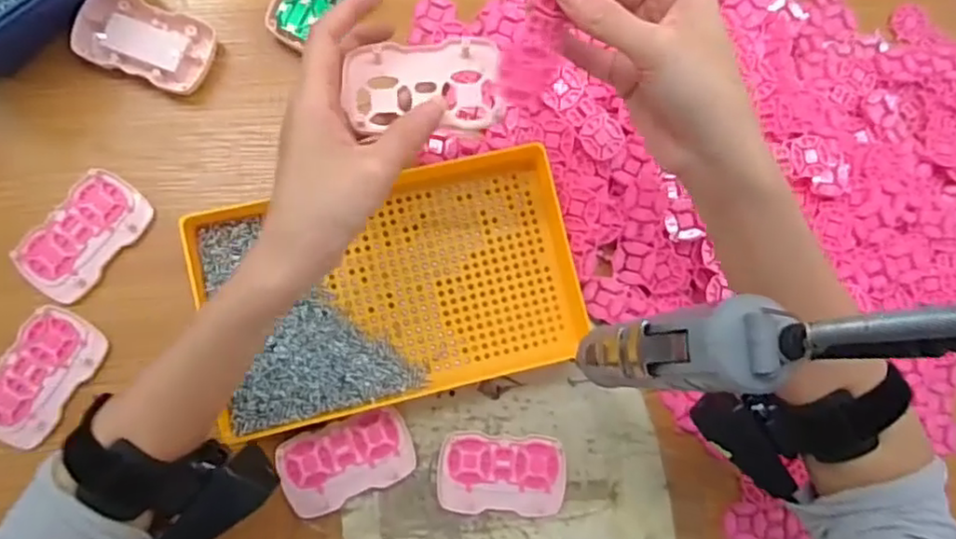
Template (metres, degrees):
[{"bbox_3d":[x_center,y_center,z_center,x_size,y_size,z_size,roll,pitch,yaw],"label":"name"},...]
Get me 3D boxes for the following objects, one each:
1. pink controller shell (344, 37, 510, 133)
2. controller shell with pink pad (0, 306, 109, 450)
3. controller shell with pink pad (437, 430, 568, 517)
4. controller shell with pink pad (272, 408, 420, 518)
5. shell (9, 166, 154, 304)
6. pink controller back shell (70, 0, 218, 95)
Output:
[{"bbox_3d":[-0.029,-0.101,0.350,0.083,0.011,0.051,-3,85,-6],"label":"pink controller shell"},{"bbox_3d":[-0.285,0.069,0.416,0.053,0.017,0.084,31,83,-2],"label":"controller shell with pink pad"},{"bbox_3d":[0.017,0.141,0.442,0.087,0.006,0.052,6,84,-6],"label":"controller shell with pink pad"},{"bbox_3d":[-0.088,0.129,0.433,0.086,0.007,0.053,-19,87,-8],"label":"controller shell with pink pad"},{"bbox_3d":[-0.266,-0.023,0.432,0.051,0.008,0.088,39,82,-1],"label":"shell"},{"bbox_3d":[-0.229,-0.159,0.444,0.087,0.015,0.055,19,83,-4],"label":"pink controller back shell"}]

